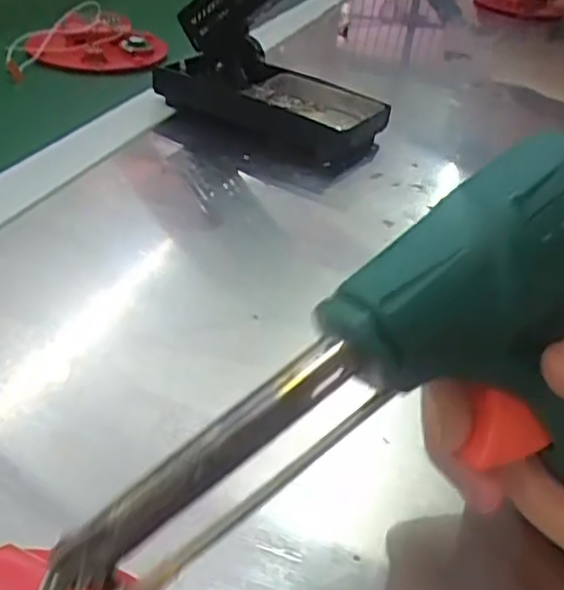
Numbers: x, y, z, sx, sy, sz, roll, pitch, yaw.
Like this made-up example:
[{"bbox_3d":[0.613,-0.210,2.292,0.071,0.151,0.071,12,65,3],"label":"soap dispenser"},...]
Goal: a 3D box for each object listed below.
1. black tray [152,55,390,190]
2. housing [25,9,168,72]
[{"bbox_3d":[-0.010,-0.138,0.535,0.177,0.053,0.098,26,39,25],"label":"black tray"},{"bbox_3d":[-0.171,-0.237,0.651,0.115,0.027,0.089,6,35,0],"label":"housing"}]

